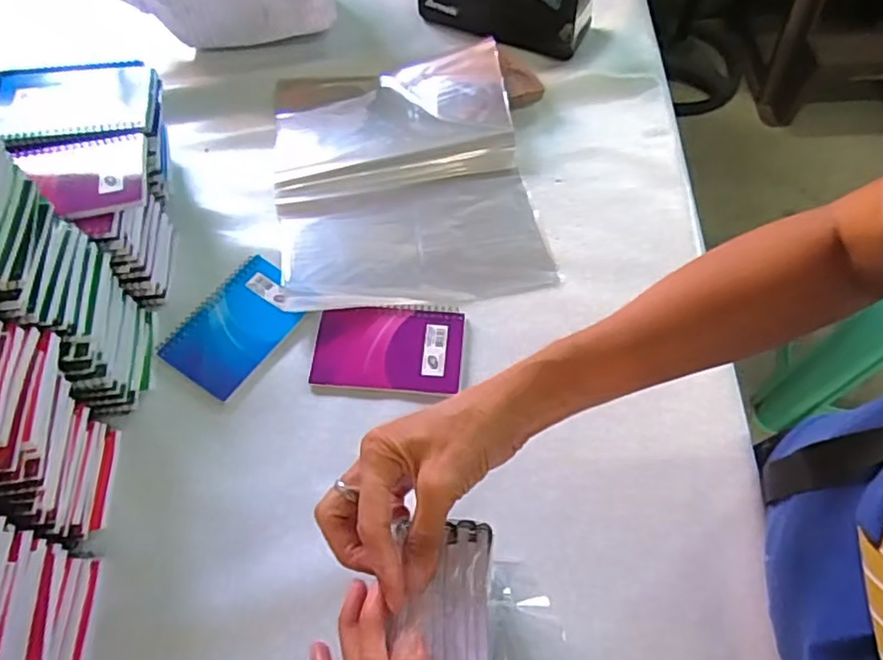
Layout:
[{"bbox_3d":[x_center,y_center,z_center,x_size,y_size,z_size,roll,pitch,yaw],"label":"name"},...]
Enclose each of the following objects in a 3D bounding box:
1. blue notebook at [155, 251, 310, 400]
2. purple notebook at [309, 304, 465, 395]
[{"bbox_3d":[-0.184,-0.005,0.576,0.084,0.010,0.126,31,66,18],"label":"blue notebook"},{"bbox_3d":[-0.046,0.013,0.563,0.129,0.015,0.083,3,61,3],"label":"purple notebook"}]

